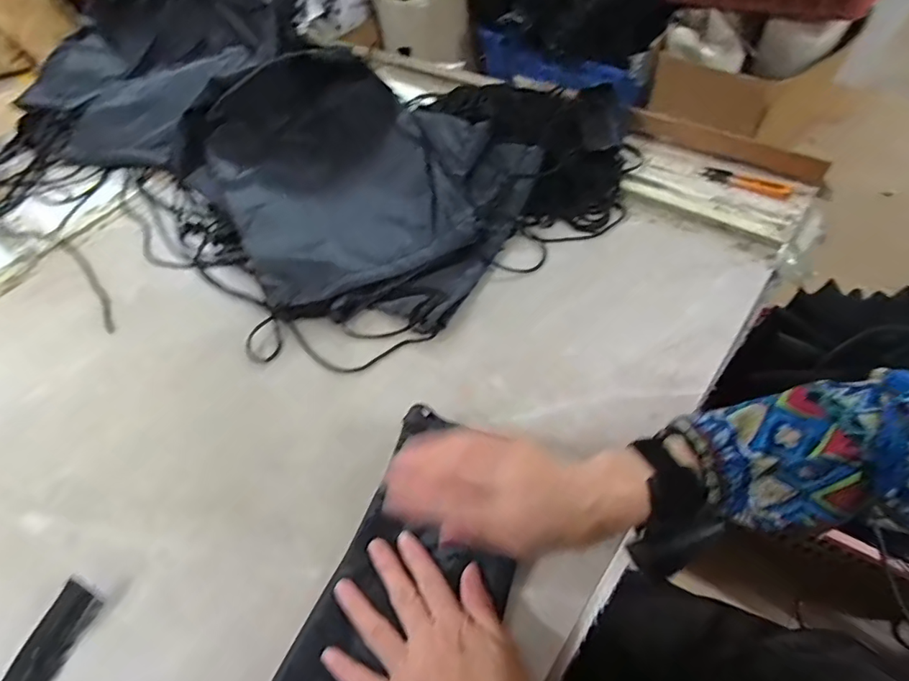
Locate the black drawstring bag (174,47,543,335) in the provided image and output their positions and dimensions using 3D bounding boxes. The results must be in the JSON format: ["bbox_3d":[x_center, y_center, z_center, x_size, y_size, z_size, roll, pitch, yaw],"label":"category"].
[{"bbox_3d":[-0.157,-0.210,0.661,0.493,0.095,0.323,29,62,24],"label":"black drawstring bag"}]

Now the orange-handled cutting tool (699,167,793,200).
[{"bbox_3d":[0.360,-0.197,0.619,0.101,0.015,0.027,29,62,24],"label":"orange-handled cutting tool"}]

